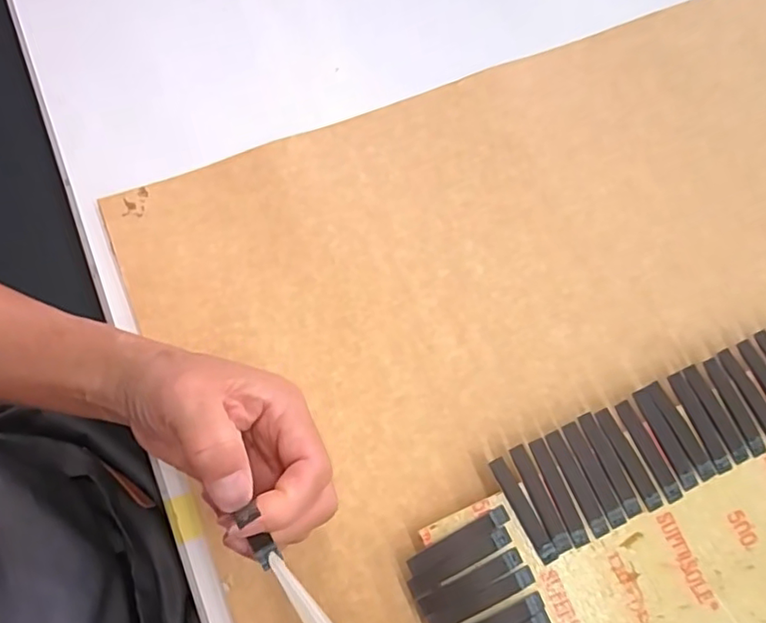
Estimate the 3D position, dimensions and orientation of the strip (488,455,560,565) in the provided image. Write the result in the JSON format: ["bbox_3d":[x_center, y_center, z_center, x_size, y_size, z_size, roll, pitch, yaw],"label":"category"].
[{"bbox_3d":[0.077,0.108,0.310,0.009,0.004,0.059,-27,78,-9],"label":"strip"}]

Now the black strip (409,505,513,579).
[{"bbox_3d":[0.041,0.124,0.306,0.060,0.004,0.009,-28,78,-9],"label":"black strip"}]

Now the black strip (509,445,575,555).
[{"bbox_3d":[0.086,0.103,0.312,0.010,0.005,0.060,-24,78,-8],"label":"black strip"}]

